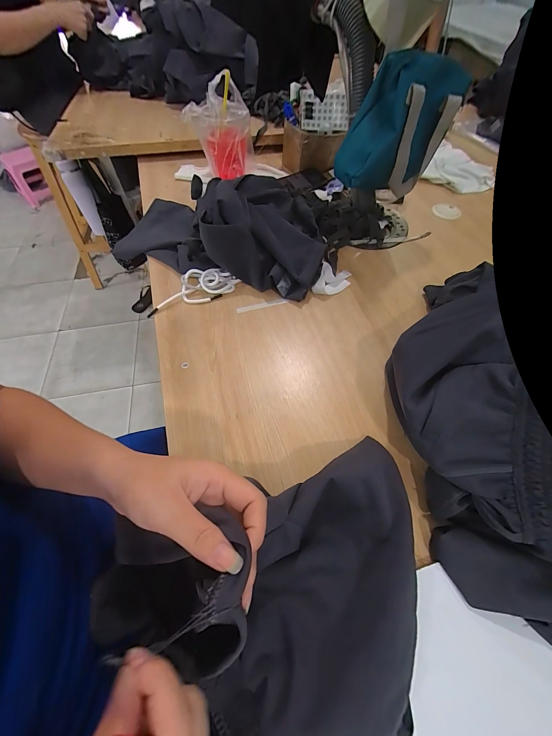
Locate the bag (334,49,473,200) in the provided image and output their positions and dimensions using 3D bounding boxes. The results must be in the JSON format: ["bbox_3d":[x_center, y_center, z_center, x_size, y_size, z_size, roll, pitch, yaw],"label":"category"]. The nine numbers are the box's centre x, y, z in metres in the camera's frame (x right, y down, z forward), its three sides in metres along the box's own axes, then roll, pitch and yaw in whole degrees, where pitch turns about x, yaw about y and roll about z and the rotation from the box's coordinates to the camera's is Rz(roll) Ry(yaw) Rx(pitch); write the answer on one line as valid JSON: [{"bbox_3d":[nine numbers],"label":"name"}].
[{"bbox_3d":[0.194,-0.387,0.461,0.160,0.167,0.125,19,60,13],"label":"bag"}]

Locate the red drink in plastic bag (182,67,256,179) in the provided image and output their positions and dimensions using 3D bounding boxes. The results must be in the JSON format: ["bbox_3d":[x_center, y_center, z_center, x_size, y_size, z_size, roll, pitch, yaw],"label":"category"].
[{"bbox_3d":[-0.132,-0.573,0.687,0.153,0.178,0.101,-6,59,-4],"label":"red drink in plastic bag"}]

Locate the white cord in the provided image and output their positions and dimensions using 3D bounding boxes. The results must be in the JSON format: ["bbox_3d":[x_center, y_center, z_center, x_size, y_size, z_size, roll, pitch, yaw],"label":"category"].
[{"bbox_3d":[-0.155,-0.149,0.523,0.170,0.026,0.062,-19,61,-11],"label":"white cord"}]

